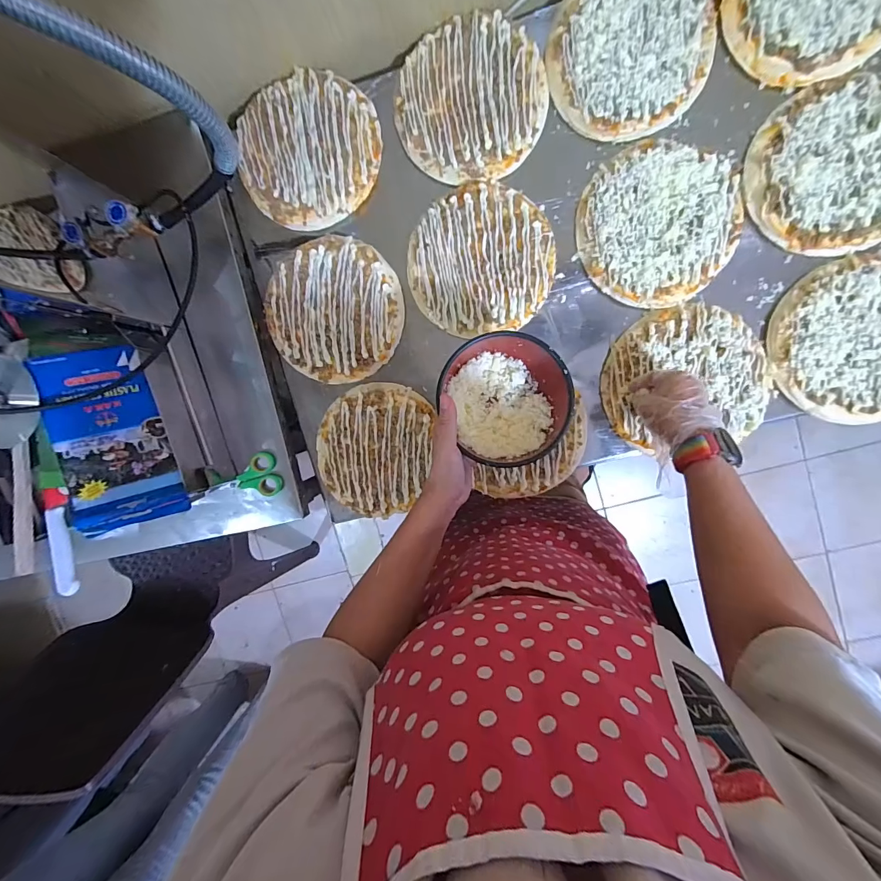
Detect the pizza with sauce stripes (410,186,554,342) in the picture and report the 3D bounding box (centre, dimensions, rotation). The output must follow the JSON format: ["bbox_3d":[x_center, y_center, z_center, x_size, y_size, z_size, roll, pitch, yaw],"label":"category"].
[{"bbox_3d":[0.055,-0.247,0.532,0.193,0.012,0.195,-8,95,6],"label":"pizza with sauce stripes"}]

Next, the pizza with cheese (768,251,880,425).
[{"bbox_3d":[0.533,-0.128,0.488,0.197,0.022,0.200,-15,94,7],"label":"pizza with cheese"}]

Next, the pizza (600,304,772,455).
[{"bbox_3d":[0.326,-0.086,0.523,0.202,0.019,0.180,-11,93,13],"label":"pizza"}]

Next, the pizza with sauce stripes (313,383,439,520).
[{"bbox_3d":[-0.101,0.015,0.584,0.169,0.017,0.195,8,96,5],"label":"pizza with sauce stripes"}]

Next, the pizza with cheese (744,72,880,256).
[{"bbox_3d":[0.491,-0.338,0.472,0.196,0.024,0.196,1,96,6],"label":"pizza with cheese"}]

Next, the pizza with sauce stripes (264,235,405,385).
[{"bbox_3d":[-0.153,-0.187,0.567,0.191,0.022,0.195,1,96,6],"label":"pizza with sauce stripes"}]

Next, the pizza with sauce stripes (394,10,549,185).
[{"bbox_3d":[0.041,-0.456,0.522,0.194,0.014,0.197,1,96,6],"label":"pizza with sauce stripes"}]

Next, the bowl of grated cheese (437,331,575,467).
[{"bbox_3d":[0.075,-0.051,0.442,0.127,0.061,0.143,-25,93,7],"label":"bowl of grated cheese"}]

